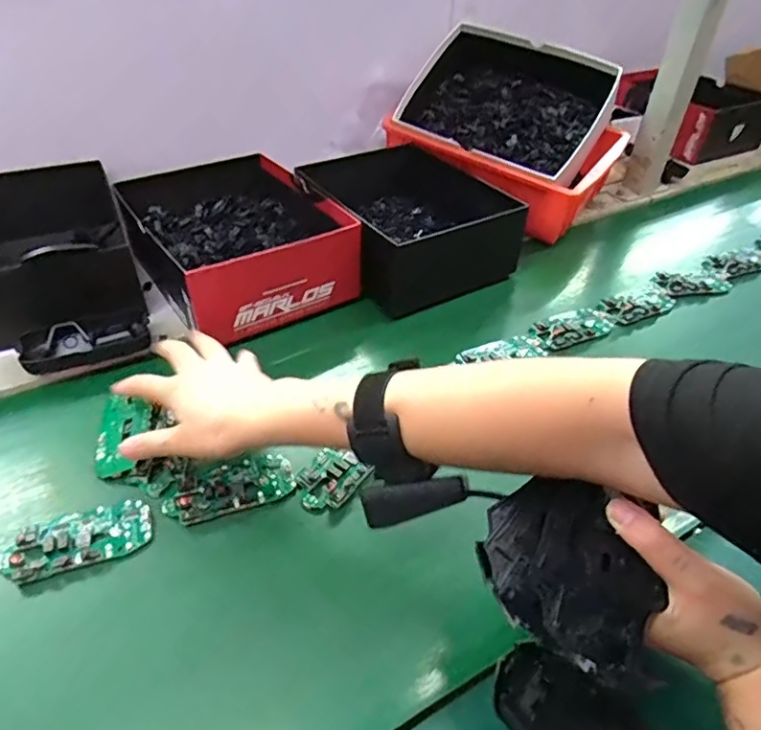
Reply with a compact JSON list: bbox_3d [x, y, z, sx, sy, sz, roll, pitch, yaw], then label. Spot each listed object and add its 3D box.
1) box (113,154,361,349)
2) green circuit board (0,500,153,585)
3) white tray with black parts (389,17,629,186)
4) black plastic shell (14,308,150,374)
[{"bbox_3d":[-0.166,-0.149,0.639,0.195,0.081,0.262,-23,48,-26],"label":"box"},{"bbox_3d":[-0.216,0.124,0.400,0.097,0.013,0.044,-13,45,-18],"label":"green circuit board"},{"bbox_3d":[0.168,-0.345,0.770,0.259,0.094,0.214,23,70,21],"label":"white tray with black parts"},{"bbox_3d":[-0.276,-0.022,0.531,0.111,0.029,0.048,-13,44,-17],"label":"black plastic shell"}]

